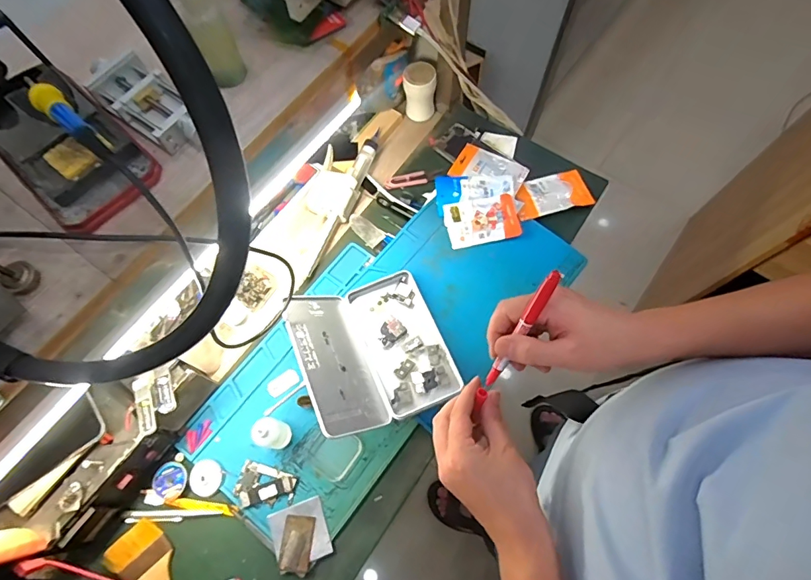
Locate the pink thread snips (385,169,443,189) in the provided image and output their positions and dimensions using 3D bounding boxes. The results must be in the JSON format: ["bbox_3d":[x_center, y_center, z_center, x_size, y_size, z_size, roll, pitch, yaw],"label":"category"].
[{"bbox_3d":[0.015,-0.185,0.743,0.097,0.004,0.024,-12,69,-3],"label":"pink thread snips"}]

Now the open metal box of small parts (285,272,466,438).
[{"bbox_3d":[-0.042,0.075,0.596,0.182,0.091,0.193,-23,70,-7],"label":"open metal box of small parts"}]

